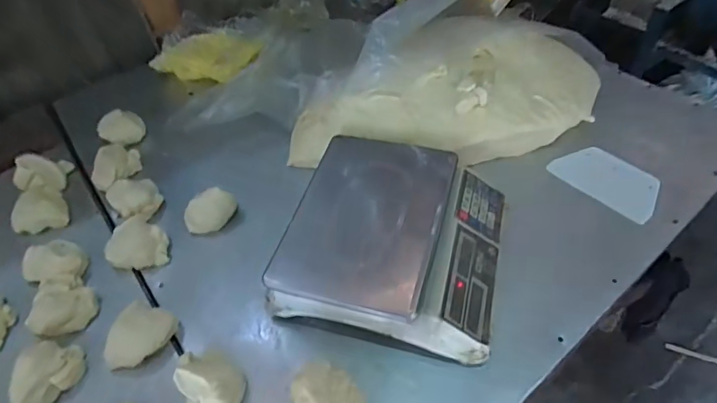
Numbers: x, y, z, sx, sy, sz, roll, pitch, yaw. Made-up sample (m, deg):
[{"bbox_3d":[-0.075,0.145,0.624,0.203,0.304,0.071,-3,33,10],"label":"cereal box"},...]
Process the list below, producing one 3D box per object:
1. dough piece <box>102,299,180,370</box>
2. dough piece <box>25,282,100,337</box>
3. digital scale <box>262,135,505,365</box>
[{"bbox_3d":[-0.334,0.202,0.691,0.080,0.065,0.102,22,56,24],"label":"dough piece"},{"bbox_3d":[-0.472,0.172,0.734,0.088,0.047,0.090,-4,49,4],"label":"dough piece"},{"bbox_3d":[0.062,0.060,0.735,0.318,0.122,0.324,10,52,16],"label":"digital scale"}]

